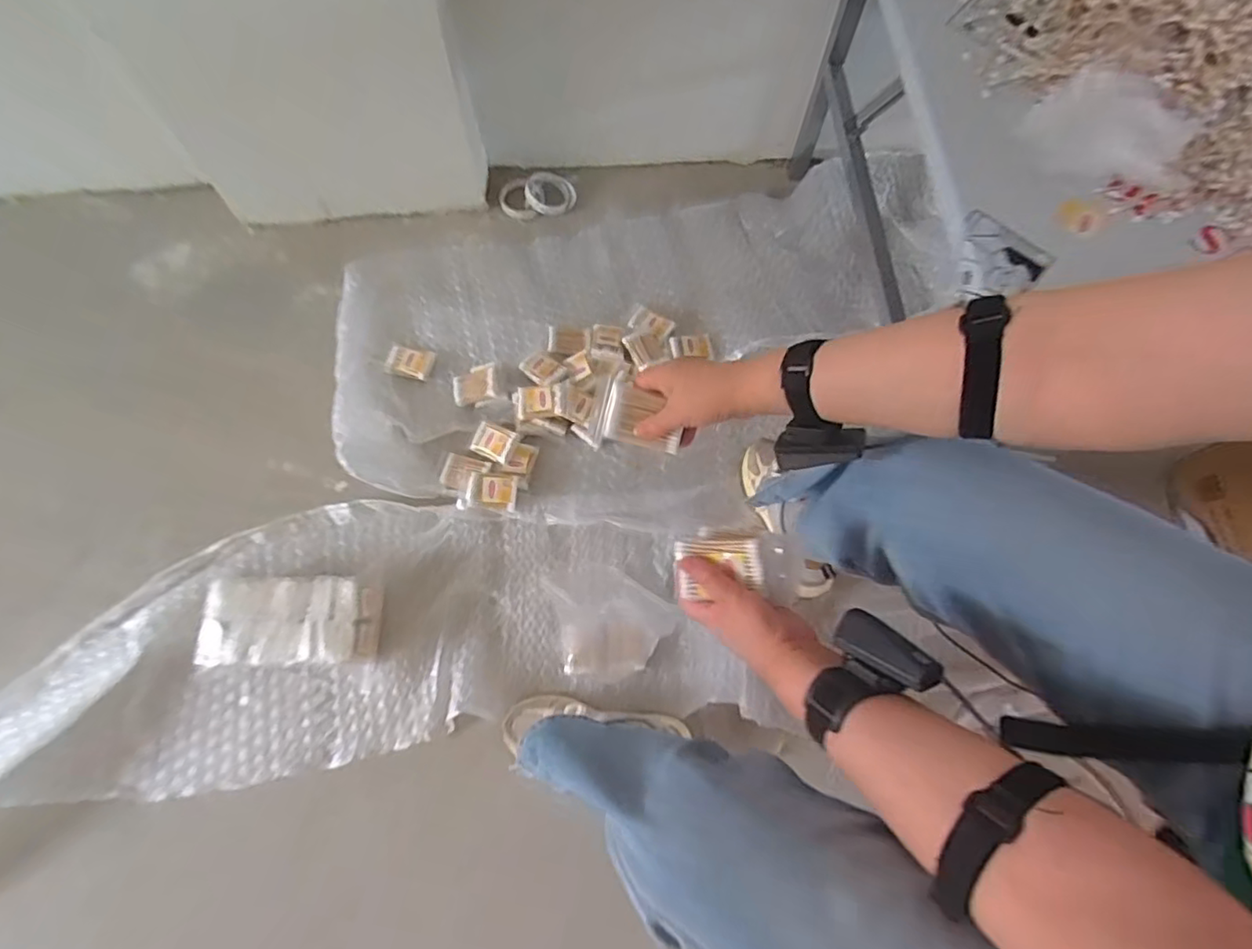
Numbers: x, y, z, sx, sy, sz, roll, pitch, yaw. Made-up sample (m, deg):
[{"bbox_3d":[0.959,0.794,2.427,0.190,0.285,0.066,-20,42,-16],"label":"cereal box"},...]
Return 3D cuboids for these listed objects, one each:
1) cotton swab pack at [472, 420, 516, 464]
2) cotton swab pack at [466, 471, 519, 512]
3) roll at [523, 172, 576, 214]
[{"bbox_3d":[-0.215,-0.053,1.019,0.070,0.021,0.054,22,71,6],"label":"cotton swab pack"},{"bbox_3d":[-0.210,0.024,0.991,0.076,0.036,0.055,7,70,0],"label":"cotton swab pack"},{"bbox_3d":[-0.146,-0.548,1.213,0.096,0.024,0.102,1,70,-2],"label":"roll"}]

